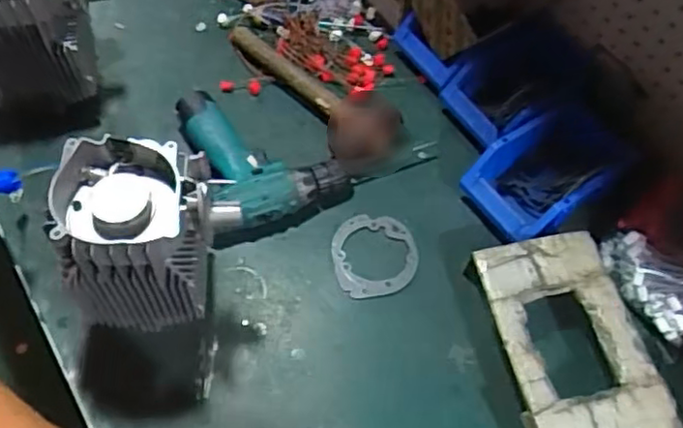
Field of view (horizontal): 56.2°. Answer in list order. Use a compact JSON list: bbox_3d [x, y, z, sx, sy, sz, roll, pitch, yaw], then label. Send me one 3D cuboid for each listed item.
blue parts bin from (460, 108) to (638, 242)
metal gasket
[{"bbox_3d":[0.252,-0.051,0.781,0.190,0.080,0.135,-32,66,-19],"label":"blue parts bin"},{"bbox_3d":[0.040,0.047,0.759,0.102,0.005,0.104,-8,60,-7],"label":"metal gasket"}]

